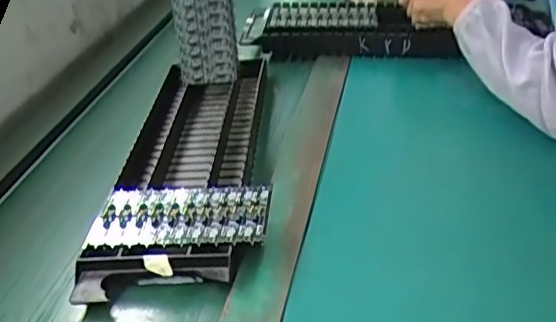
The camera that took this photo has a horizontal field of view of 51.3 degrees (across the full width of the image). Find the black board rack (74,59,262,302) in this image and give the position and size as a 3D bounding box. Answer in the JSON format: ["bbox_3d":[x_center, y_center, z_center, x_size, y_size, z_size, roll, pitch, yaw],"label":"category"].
[{"bbox_3d":[-0.096,-0.008,0.647,0.142,0.035,0.408,-3,35,6],"label":"black board rack"}]

